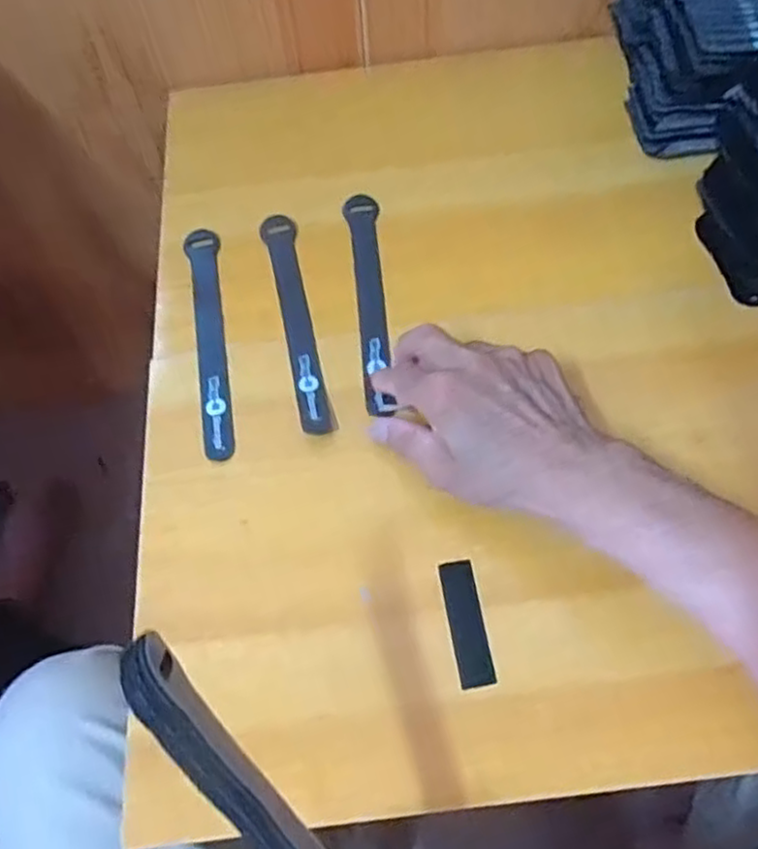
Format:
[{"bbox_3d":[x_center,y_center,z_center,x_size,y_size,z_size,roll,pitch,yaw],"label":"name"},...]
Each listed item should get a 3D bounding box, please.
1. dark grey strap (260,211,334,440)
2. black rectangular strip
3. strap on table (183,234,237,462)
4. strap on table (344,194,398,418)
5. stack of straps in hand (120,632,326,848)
[{"bbox_3d":[-0.059,-0.078,0.498,0.025,0.008,0.194,-14,62,-4],"label":"dark grey strap"},{"bbox_3d":[0.049,0.110,0.388,0.020,0.004,0.068,-9,62,-1],"label":"black rectangular strip"},{"bbox_3d":[-0.119,-0.064,0.496,0.025,0.004,0.195,-12,62,-3],"label":"strap on table"},{"bbox_3d":[-0.007,-0.091,0.503,0.023,0.007,0.192,-5,62,1],"label":"strap on table"},{"bbox_3d":[-0.029,0.154,0.247,0.017,0.020,0.194,-37,100,-15],"label":"stack of straps in hand"}]

